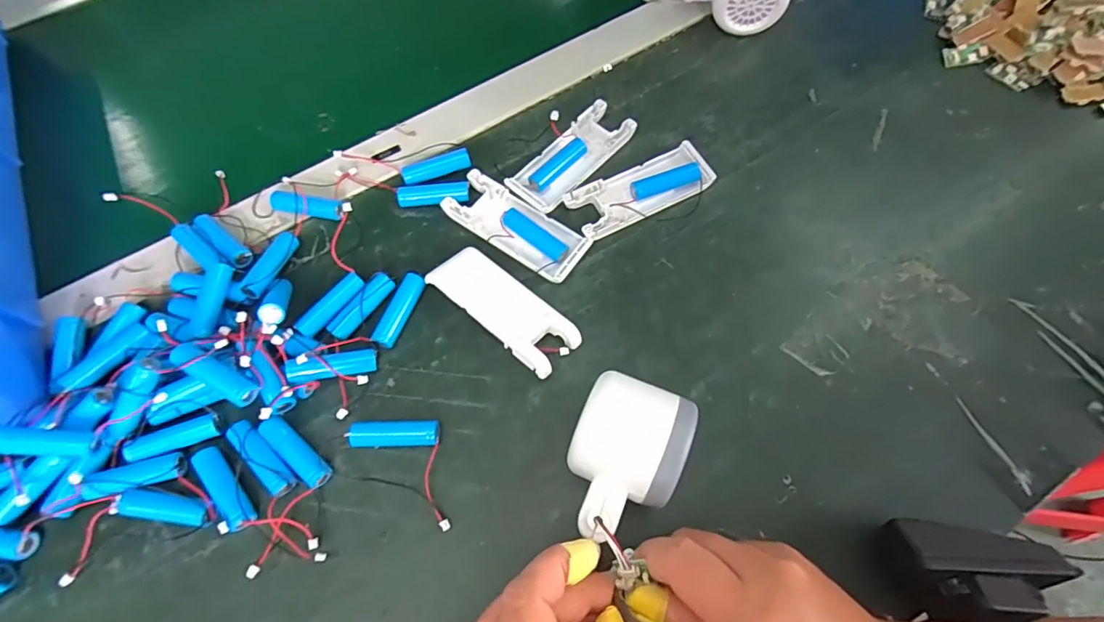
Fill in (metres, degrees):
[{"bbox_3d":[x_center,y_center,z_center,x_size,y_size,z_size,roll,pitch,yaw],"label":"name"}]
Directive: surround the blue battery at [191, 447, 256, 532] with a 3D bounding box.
[{"bbox_3d":[-0.186,0.099,0.286,0.015,0.012,0.055,-39,72,-14],"label":"blue battery"}]

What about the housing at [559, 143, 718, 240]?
[{"bbox_3d":[0.064,-0.086,0.364,0.104,0.011,0.041,-24,69,-9],"label":"housing"}]

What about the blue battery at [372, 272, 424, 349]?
[{"bbox_3d":[-0.100,0.000,0.330,0.013,0.013,0.051,20,69,9],"label":"blue battery"}]

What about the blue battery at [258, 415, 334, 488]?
[{"bbox_3d":[-0.150,0.082,0.295,0.052,0.011,0.015,38,73,15],"label":"blue battery"}]

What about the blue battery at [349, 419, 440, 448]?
[{"bbox_3d":[-0.092,0.073,0.298,0.049,0.015,0.014,-3,67,0],"label":"blue battery"}]

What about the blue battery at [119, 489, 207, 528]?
[{"bbox_3d":[-0.215,0.110,0.282,0.053,0.012,0.013,10,68,5],"label":"blue battery"}]

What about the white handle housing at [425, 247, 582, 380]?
[{"bbox_3d":[-0.031,-0.002,0.328,0.103,0.016,0.038,39,73,16],"label":"white handle housing"}]

